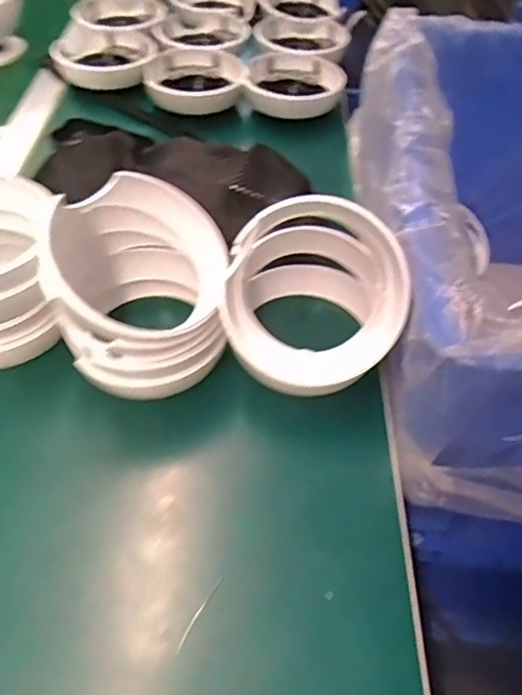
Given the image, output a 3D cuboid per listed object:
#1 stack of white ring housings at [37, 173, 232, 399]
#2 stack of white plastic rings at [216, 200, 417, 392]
[{"bbox_3d":[-0.074,-0.040,0.386,0.102,0.101,0.115,3,52,-2],"label":"stack of white ring housings"},{"bbox_3d":[0.027,-0.042,0.382,0.107,0.116,0.120,4,52,-1],"label":"stack of white plastic rings"}]

